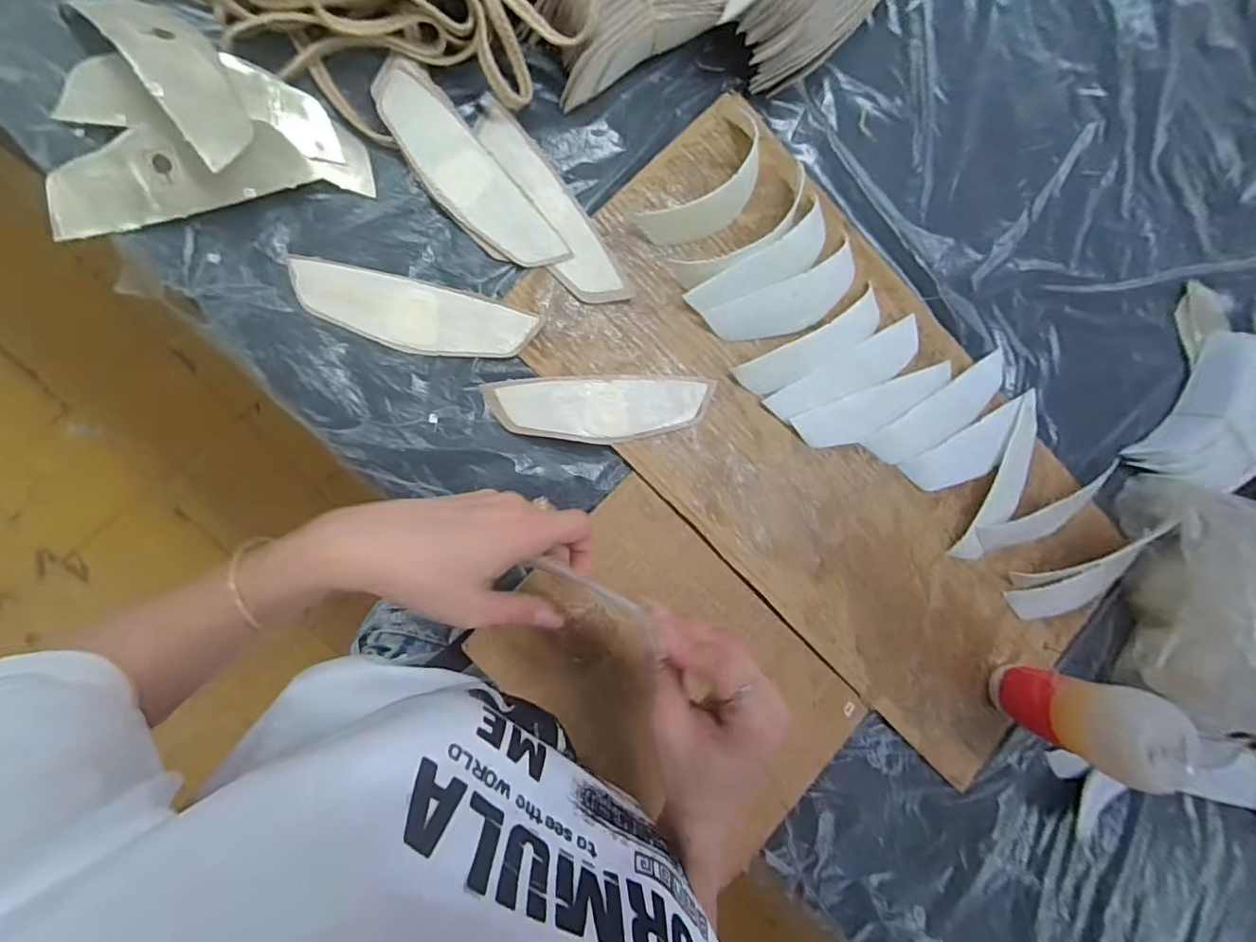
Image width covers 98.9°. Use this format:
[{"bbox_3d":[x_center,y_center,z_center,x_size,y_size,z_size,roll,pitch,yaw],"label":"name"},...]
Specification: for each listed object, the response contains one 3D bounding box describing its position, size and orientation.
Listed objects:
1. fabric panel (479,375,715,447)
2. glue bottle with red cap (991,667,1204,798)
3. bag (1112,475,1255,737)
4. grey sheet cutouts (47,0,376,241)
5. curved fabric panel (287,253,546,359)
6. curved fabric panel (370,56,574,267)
[{"bbox_3d":[-0.018,-0.049,0.416,0.173,0.007,0.052,-3,88,-9],"label":"fabric panel"},{"bbox_3d":[0.353,0.191,0.425,0.056,0.123,0.062,34,83,-6],"label":"glue bottle with red cap"},{"bbox_3d":[0.511,0.111,0.446,0.083,0.147,0.202,15,85,-8],"label":"bag"},{"bbox_3d":[-0.290,-0.236,0.353,0.197,0.053,0.117,-12,90,-10],"label":"grey sheet cutouts"},{"bbox_3d":[-0.157,-0.115,0.398,0.172,0.005,0.052,13,85,-9],"label":"curved fabric panel"},{"bbox_3d":[-0.123,-0.223,0.406,0.052,0.012,0.180,-40,101,-4],"label":"curved fabric panel"}]

